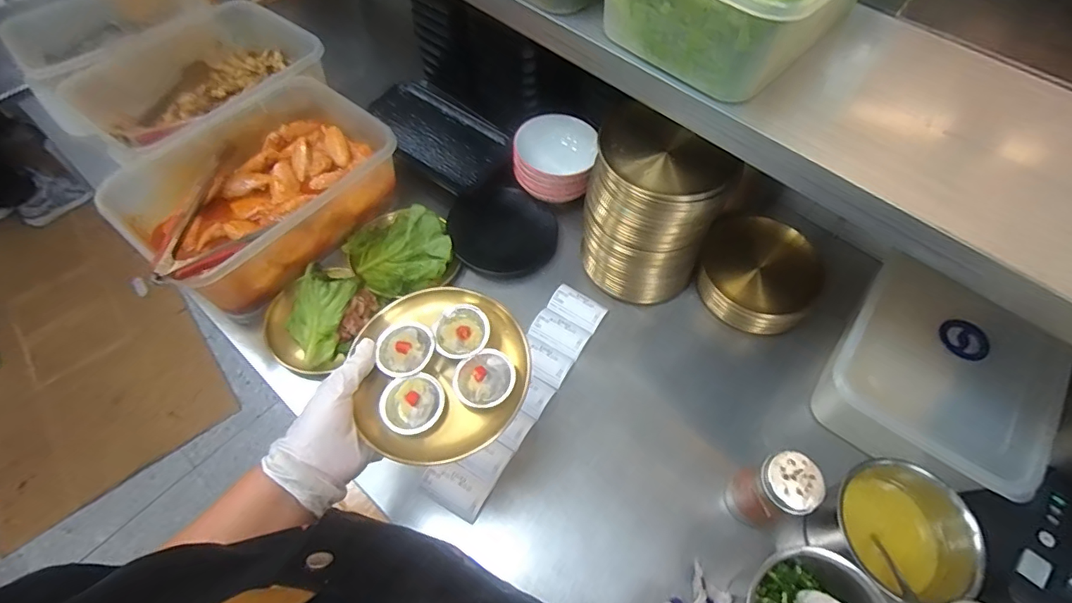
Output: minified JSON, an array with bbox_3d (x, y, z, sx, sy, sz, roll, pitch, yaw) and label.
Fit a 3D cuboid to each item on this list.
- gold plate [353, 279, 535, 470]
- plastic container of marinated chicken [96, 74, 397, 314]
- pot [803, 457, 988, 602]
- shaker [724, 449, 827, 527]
[{"bbox_3d":[-0.083,0.058,0.456,0.147,0.036,0.156,1,59,-1],"label":"gold plate"},{"bbox_3d":[-0.401,-0.175,0.750,0.263,0.131,0.355,35,64,18],"label":"plastic container of marinated chicken"},{"bbox_3d":[0.376,0.246,0.536,0.118,0.106,0.133,-14,60,-10],"label":"pot"},{"bbox_3d":[0.256,0.208,0.554,0.054,0.124,0.059,1,59,-1],"label":"shaker"}]

